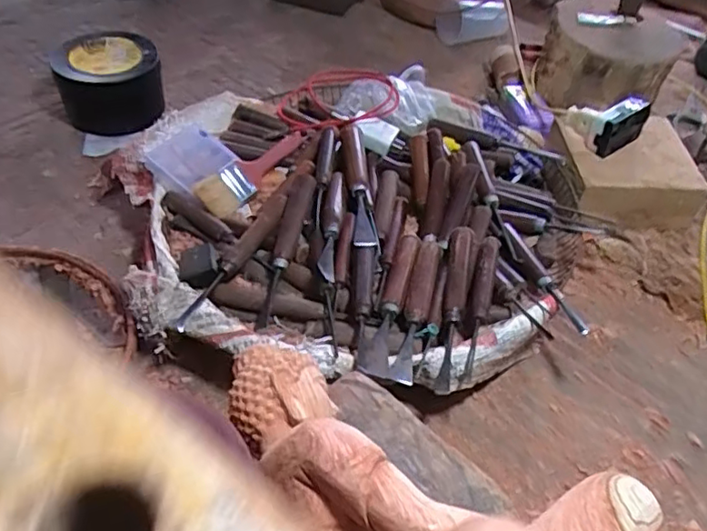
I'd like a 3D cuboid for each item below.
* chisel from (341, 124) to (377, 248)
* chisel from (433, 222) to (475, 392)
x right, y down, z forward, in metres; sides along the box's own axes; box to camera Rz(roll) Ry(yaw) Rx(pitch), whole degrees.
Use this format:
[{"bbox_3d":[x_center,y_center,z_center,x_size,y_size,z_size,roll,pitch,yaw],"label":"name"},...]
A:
[{"bbox_3d":[0.004,-0.096,0.694,0.026,0.031,0.196,-2,46,-5],"label":"chisel"},{"bbox_3d":[0.096,0.028,0.581,0.025,0.016,0.180,11,46,8],"label":"chisel"}]

